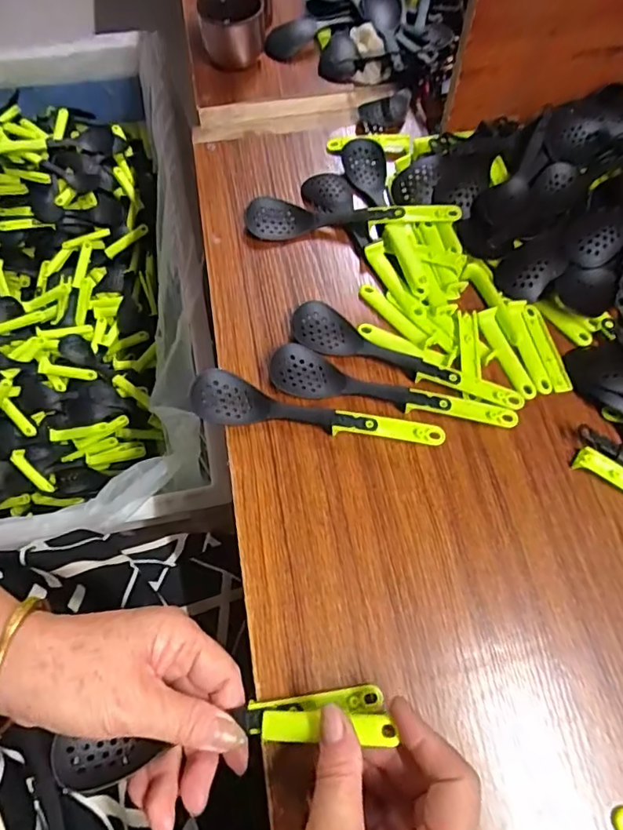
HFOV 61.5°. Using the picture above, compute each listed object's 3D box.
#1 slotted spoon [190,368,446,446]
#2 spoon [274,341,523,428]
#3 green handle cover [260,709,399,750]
[{"bbox_3d":[0.002,0.001,0.371,0.174,0.014,0.036,13,66,5],"label":"slotted spoon"},{"bbox_3d":[0.056,-0.019,0.381,0.175,0.013,0.037,13,67,5],"label":"spoon"},{"bbox_3d":[0.006,0.167,0.279,0.072,0.004,0.016,-11,65,18],"label":"green handle cover"}]

